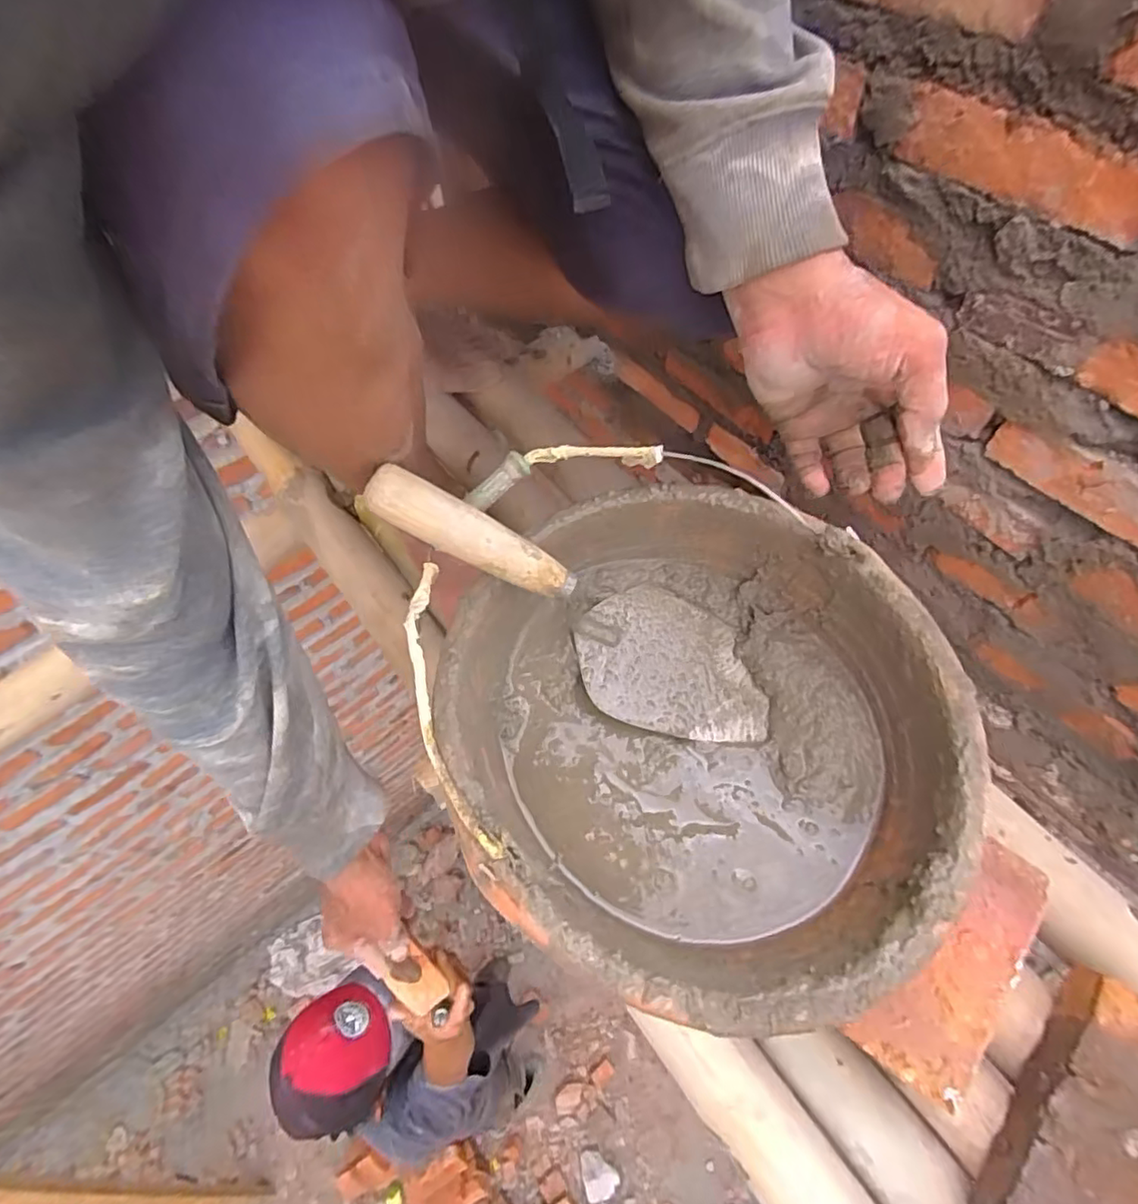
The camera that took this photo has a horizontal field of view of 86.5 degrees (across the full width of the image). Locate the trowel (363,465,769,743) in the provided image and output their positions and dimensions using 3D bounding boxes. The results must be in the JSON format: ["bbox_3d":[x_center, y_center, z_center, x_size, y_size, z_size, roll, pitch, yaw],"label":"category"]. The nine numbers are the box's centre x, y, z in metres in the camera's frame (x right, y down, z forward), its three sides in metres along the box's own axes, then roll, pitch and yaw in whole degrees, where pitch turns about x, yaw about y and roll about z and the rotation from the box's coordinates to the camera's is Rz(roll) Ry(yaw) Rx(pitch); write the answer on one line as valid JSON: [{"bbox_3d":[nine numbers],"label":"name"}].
[{"bbox_3d":[0.006,0.002,0.363,0.270,0.054,0.091,32,62,-19],"label":"trowel"}]

